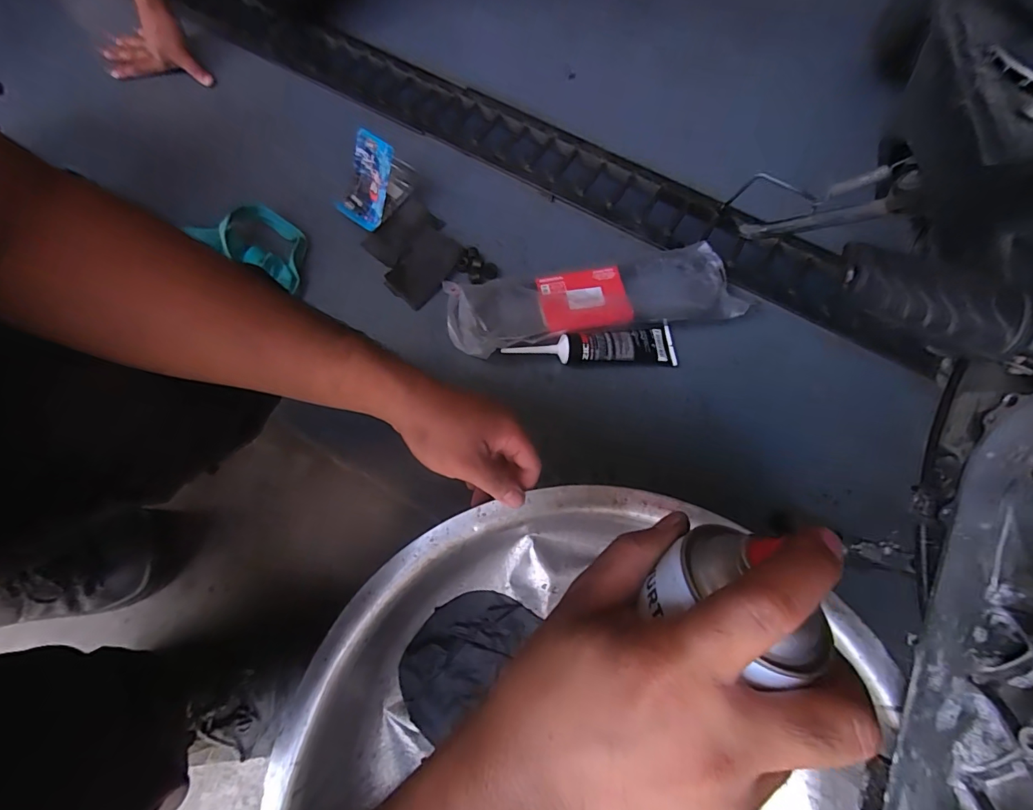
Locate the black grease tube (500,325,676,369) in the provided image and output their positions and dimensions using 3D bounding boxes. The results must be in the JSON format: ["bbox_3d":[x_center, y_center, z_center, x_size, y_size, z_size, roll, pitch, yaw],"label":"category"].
[{"bbox_3d":[0.102,-0.076,0.621,0.238,0.033,0.056,-6,70,-3],"label":"black grease tube"}]

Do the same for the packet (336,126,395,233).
[{"bbox_3d":[-0.221,-0.328,0.669,0.074,0.122,0.018,35,34,14],"label":"packet"}]

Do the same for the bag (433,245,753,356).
[{"bbox_3d":[0.110,-0.152,0.647,0.415,0.045,0.121,-11,71,-5],"label":"bag"}]

